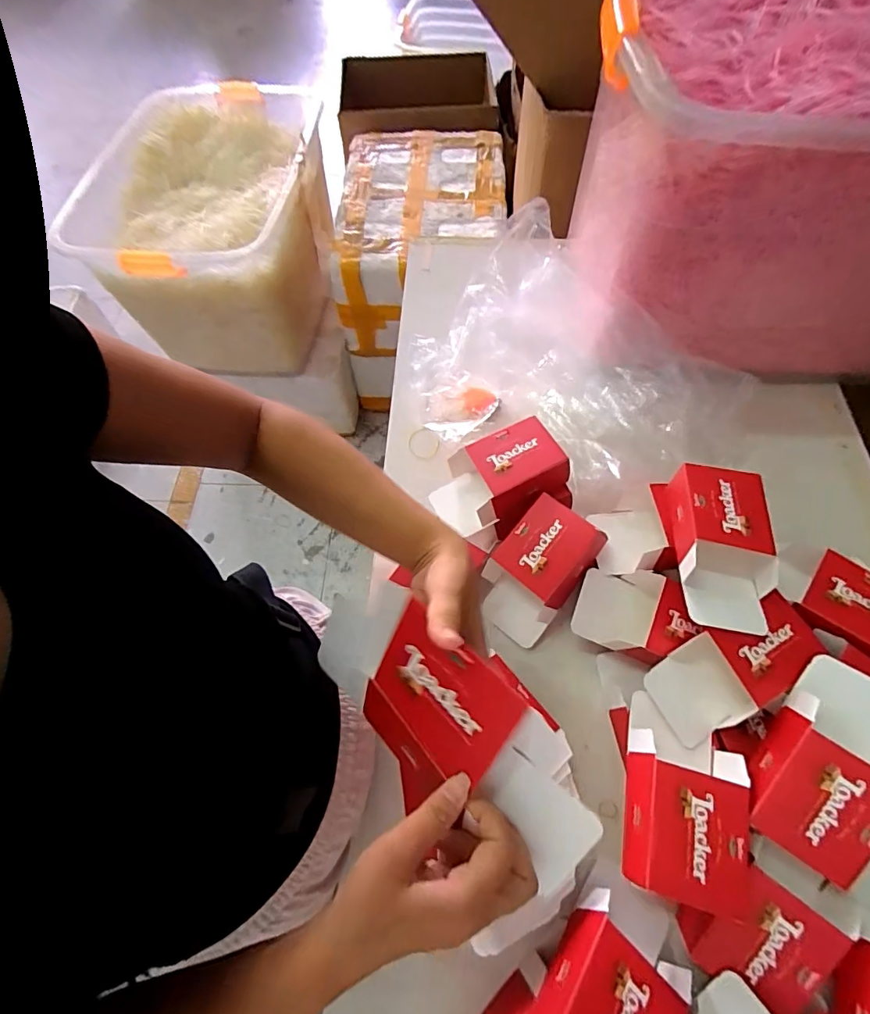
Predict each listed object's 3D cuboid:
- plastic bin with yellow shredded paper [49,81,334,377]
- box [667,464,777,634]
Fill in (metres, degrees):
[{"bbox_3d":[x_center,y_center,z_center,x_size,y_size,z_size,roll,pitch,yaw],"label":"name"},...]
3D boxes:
[{"bbox_3d":[-0.509,-0.682,1.198,0.428,0.366,0.613,1,64,2],"label":"plastic bin with yellow shredded paper"},{"bbox_3d":[0.294,0.039,0.483,0.087,0.053,0.164,5,64,4],"label":"box"}]

